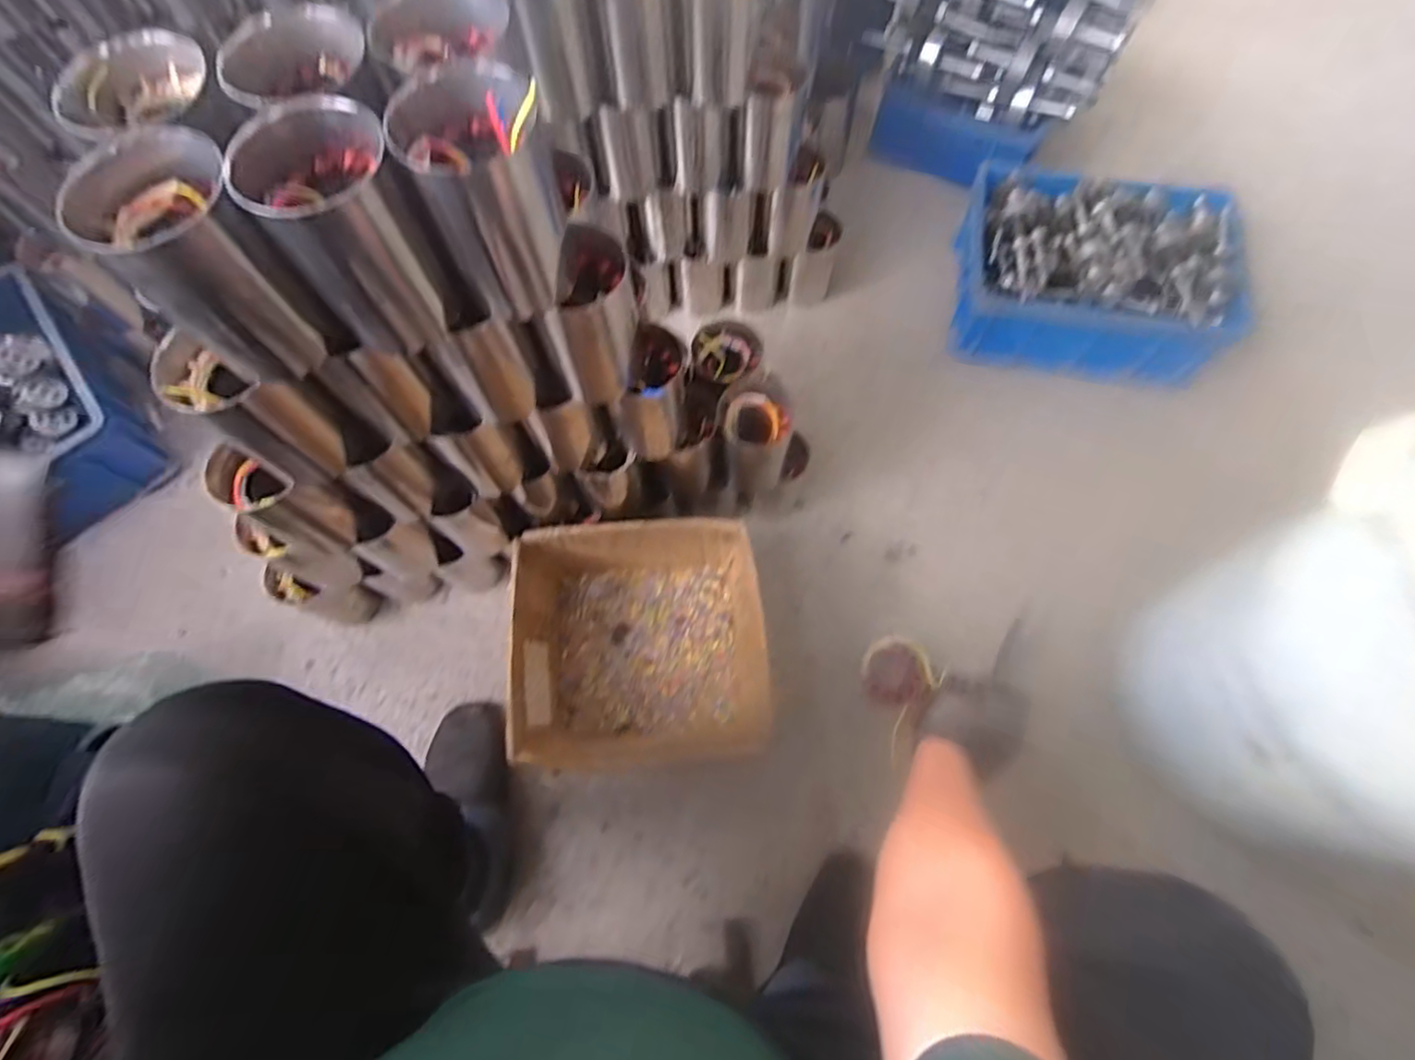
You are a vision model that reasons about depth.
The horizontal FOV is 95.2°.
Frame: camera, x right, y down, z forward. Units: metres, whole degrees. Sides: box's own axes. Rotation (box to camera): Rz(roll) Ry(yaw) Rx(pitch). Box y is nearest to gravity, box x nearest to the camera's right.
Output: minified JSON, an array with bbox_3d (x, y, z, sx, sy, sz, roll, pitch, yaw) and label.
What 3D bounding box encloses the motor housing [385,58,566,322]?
[{"bbox_3d":[-0.152,-0.230,0.456,0.090,0.144,0.082,-33,72,-12],"label":"motor housing"}]

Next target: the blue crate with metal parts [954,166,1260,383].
[{"bbox_3d":[0.611,-0.403,1.031,0.405,0.164,0.287,12,69,5],"label":"blue crate with metal parts"}]

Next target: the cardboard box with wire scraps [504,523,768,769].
[{"bbox_3d":[-0.087,0.143,0.846,0.292,0.143,0.277,-4,69,-1],"label":"cardboard box with wire scraps"}]

